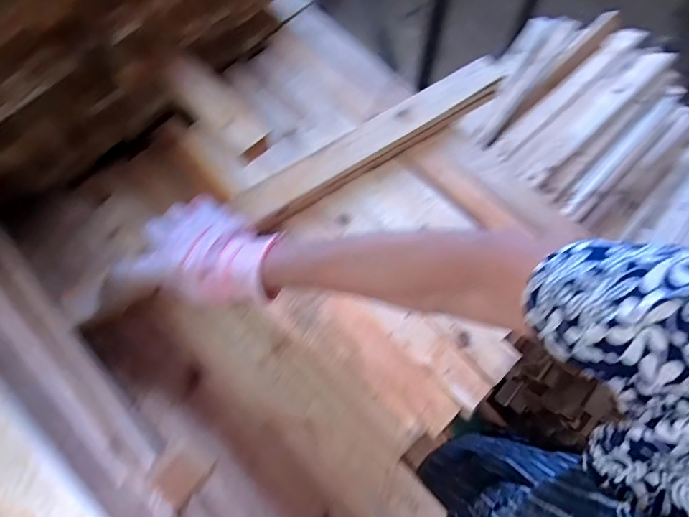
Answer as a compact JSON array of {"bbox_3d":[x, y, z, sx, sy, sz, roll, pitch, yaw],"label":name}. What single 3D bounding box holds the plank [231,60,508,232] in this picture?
[{"bbox_3d":[0.039,-0.142,0.509,0.361,0.036,0.044,-31,73,-9],"label":"plank"}]

